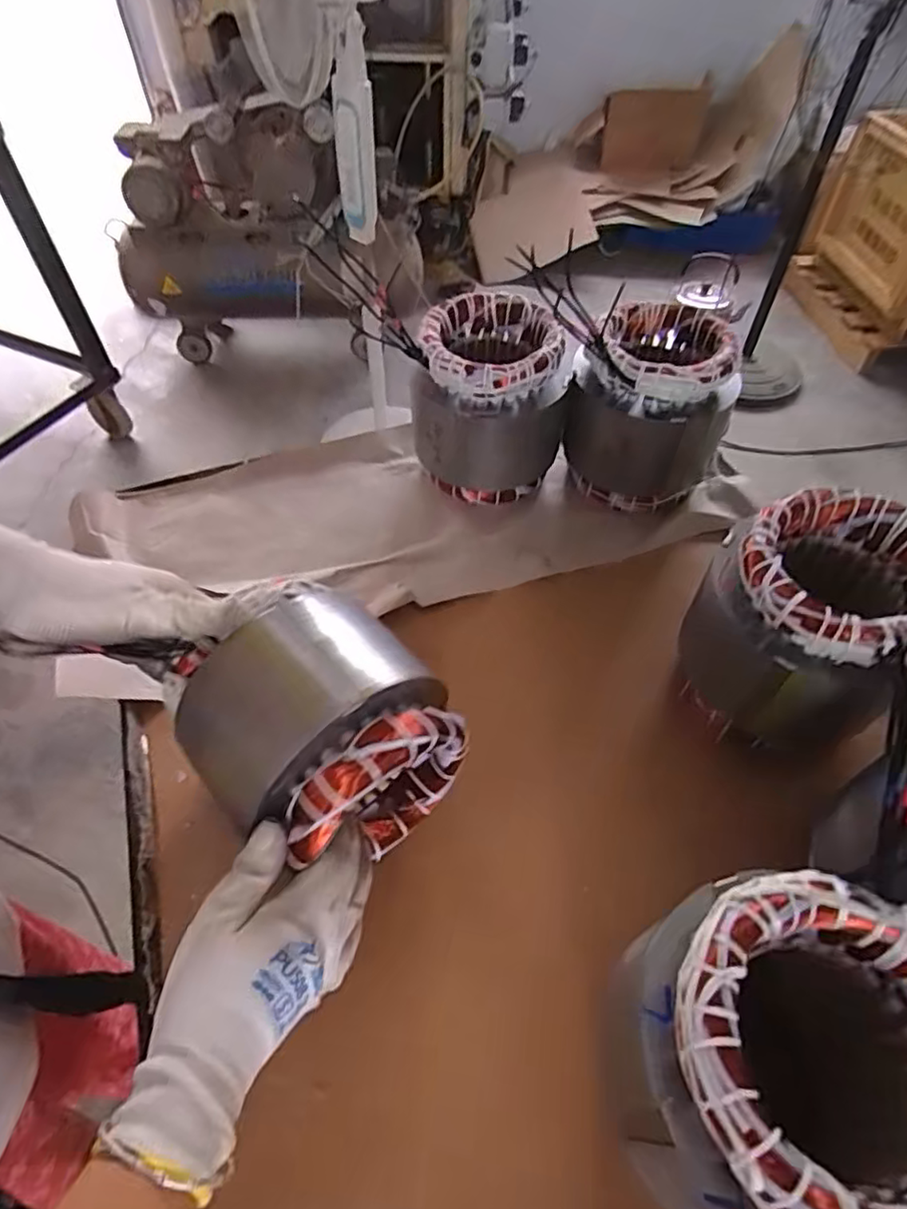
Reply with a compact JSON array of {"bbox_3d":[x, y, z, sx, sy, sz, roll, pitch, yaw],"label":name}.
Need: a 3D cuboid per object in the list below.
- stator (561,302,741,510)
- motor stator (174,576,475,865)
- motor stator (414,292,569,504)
[{"bbox_3d":[0.190,-0.186,0.619,0.141,0.154,0.135,16,54,12],"label":"stator"},{"bbox_3d":[-0.088,0.078,0.410,0.130,0.128,0.145,-35,60,-24],"label":"motor stator"},{"bbox_3d":[0.038,-0.200,0.634,0.145,0.157,0.128,4,53,3],"label":"motor stator"}]

